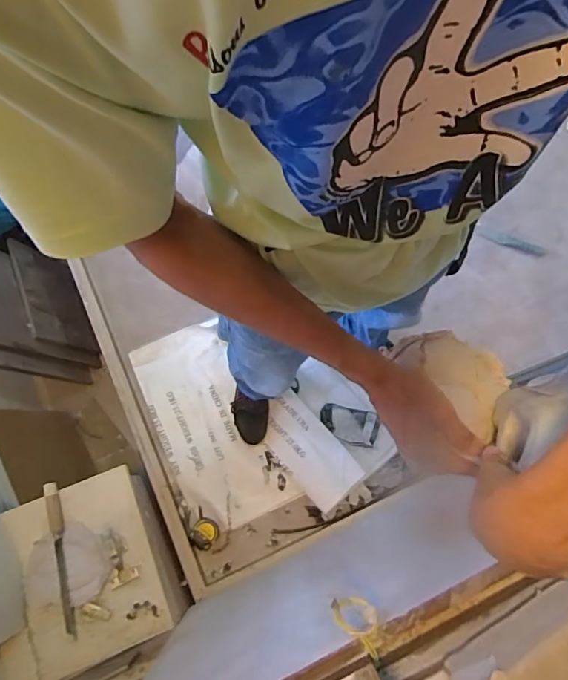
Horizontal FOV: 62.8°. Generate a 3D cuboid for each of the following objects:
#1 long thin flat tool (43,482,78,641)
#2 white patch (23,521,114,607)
[{"bbox_3d":[-0.477,0.463,0.988,0.030,0.022,0.314,-17,75,-5],"label":"long thin flat tool"},{"bbox_3d":[-0.460,0.482,0.988,0.163,0.014,0.154,-25,76,-7],"label":"white patch"}]

